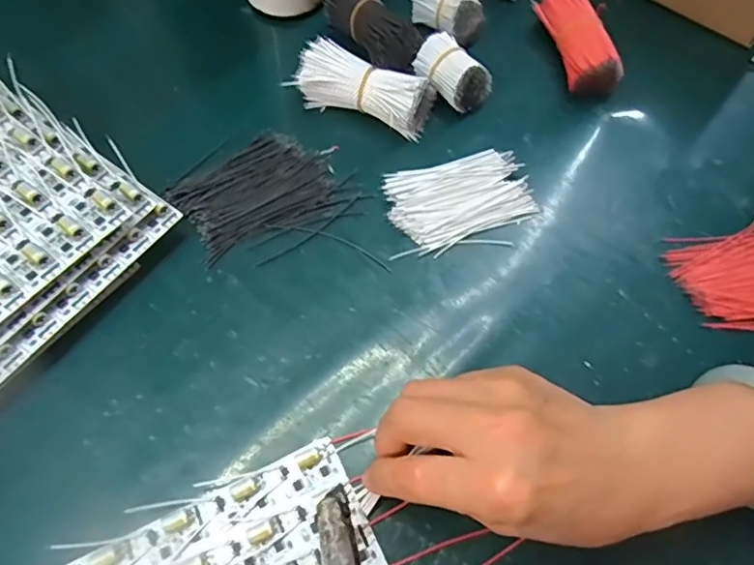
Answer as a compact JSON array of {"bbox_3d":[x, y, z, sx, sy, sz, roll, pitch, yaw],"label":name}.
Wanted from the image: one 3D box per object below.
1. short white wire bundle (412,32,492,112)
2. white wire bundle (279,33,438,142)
[{"bbox_3d":[0.054,-0.149,0.403,0.052,0.034,0.032,39,68,17],"label":"short white wire bundle"},{"bbox_3d":[-0.009,-0.136,0.394,0.094,0.037,0.036,17,63,7],"label":"white wire bundle"}]

